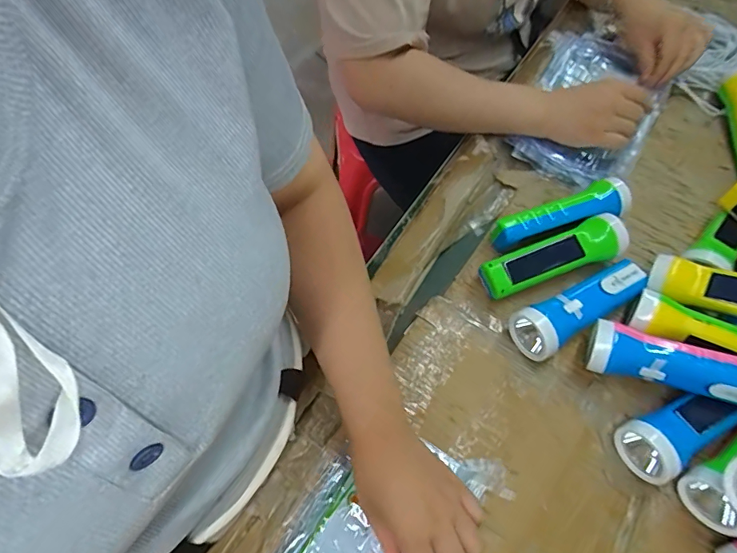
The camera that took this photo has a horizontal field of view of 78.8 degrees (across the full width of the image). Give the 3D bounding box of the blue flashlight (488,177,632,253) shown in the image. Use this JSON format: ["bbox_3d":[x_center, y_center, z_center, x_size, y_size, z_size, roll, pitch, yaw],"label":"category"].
[{"bbox_3d":[0.229,-0.072,0.535,0.175,0.052,0.049,-18,64,-11],"label":"blue flashlight"}]

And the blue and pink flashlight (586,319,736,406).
[{"bbox_3d":[0.295,0.085,0.420,0.159,0.042,0.040,14,61,22],"label":"blue and pink flashlight"}]

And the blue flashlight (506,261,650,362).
[{"bbox_3d":[0.226,0.028,0.477,0.164,0.051,0.052,-28,66,-16],"label":"blue flashlight"}]

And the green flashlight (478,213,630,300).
[{"bbox_3d":[0.205,-0.019,0.504,0.161,0.055,0.045,-19,64,-12],"label":"green flashlight"}]

